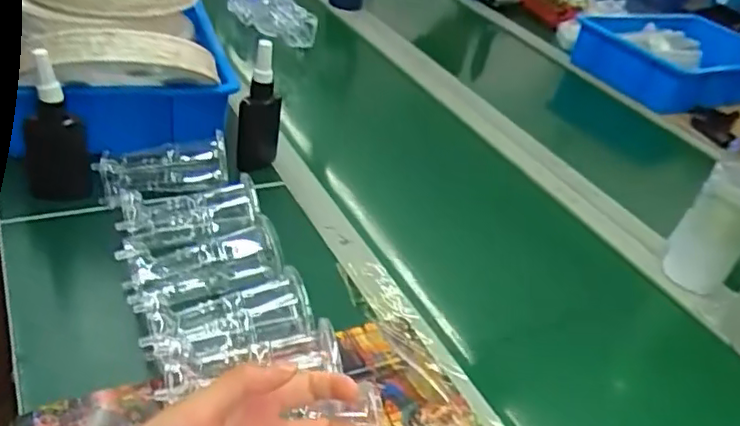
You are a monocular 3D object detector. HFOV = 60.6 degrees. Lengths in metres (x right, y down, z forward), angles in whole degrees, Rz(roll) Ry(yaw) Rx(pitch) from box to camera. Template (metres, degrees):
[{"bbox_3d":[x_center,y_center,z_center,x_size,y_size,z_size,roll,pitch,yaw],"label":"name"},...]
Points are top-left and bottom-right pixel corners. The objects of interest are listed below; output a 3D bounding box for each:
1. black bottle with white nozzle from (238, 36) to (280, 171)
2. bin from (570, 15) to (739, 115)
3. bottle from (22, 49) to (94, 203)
[{"bbox_3d":[-0.126,-0.122,0.725,0.046,0.144,0.048,6,35,-8],"label":"black bottle with white nozzle"},{"bbox_3d":[0.622,-0.301,1.278,0.412,0.100,0.301,-3,37,-20],"label":"bin"},{"bbox_3d":[-0.320,-0.082,0.634,0.061,0.151,0.051,-10,40,-28],"label":"bottle"}]

